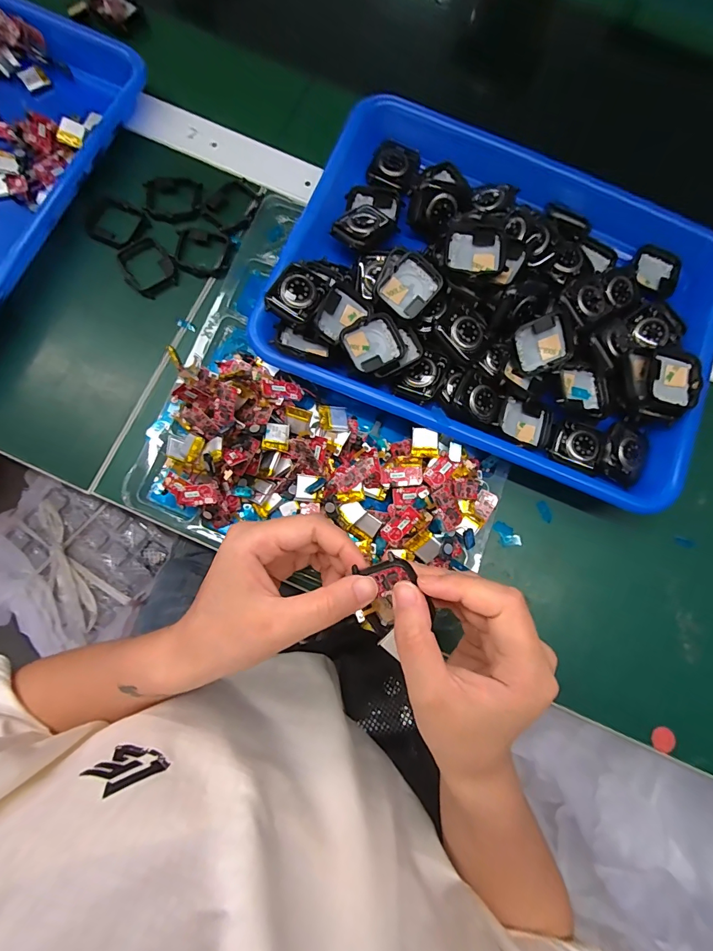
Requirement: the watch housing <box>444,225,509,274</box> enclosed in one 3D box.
[{"bbox_3d":[0.086,-0.160,0.286,0.041,0.010,0.034,8,80,-2],"label":"watch housing"}]

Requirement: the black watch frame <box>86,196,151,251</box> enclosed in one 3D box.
[{"bbox_3d":[-0.196,-0.206,0.327,0.044,0.013,0.038,28,79,7],"label":"black watch frame"}]

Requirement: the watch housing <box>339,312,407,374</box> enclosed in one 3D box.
[{"bbox_3d":[0.012,-0.094,0.284,0.041,0.013,0.033,-26,82,-7],"label":"watch housing"}]

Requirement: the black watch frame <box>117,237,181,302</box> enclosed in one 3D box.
[{"bbox_3d":[-0.168,-0.166,0.321,0.038,0.014,0.047,-44,85,-9],"label":"black watch frame"}]

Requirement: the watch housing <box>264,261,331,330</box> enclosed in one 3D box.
[{"bbox_3d":[-0.041,-0.127,0.280,0.036,0.011,0.043,31,80,3],"label":"watch housing"}]

